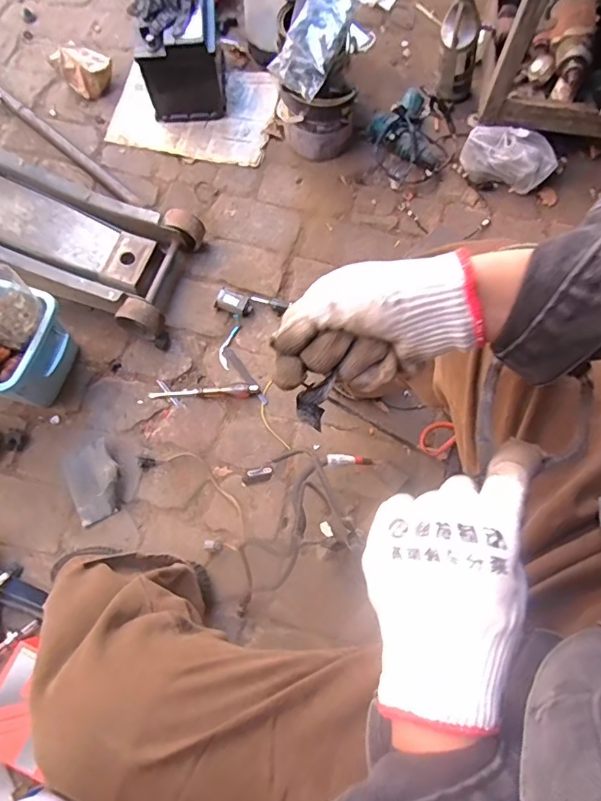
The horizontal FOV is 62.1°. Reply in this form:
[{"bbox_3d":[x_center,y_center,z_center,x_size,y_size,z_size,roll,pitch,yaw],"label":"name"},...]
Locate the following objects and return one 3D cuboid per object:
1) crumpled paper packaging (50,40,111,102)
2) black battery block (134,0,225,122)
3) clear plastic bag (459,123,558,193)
[{"bbox_3d":[-0.495,-0.760,1.144,0.107,0.065,0.095,33,75,9],"label":"crumpled paper packaging"},{"bbox_3d":[-0.255,-0.753,1.077,0.154,0.187,0.200,-2,73,-1],"label":"black battery block"},{"bbox_3d":[0.454,-0.526,1.087,0.199,0.101,0.073,17,73,5],"label":"clear plastic bag"}]

